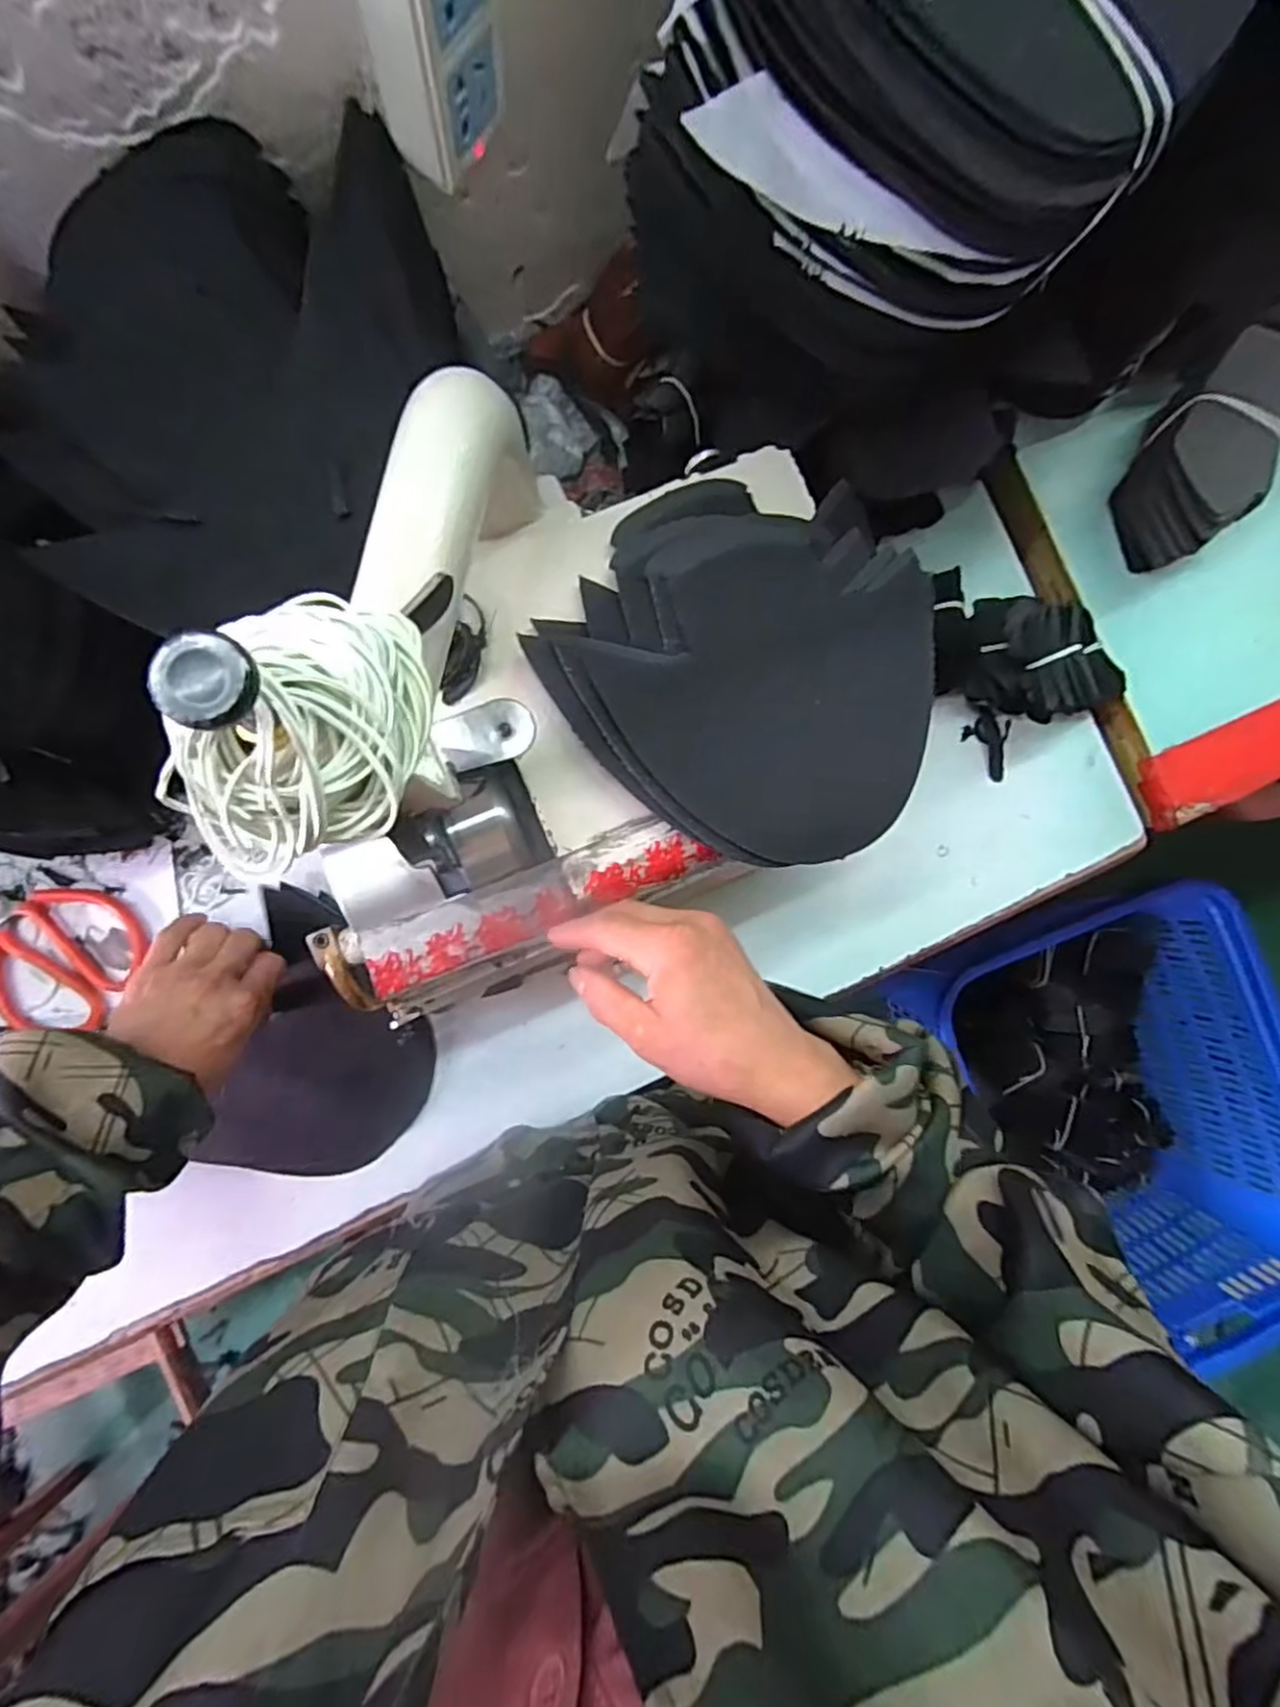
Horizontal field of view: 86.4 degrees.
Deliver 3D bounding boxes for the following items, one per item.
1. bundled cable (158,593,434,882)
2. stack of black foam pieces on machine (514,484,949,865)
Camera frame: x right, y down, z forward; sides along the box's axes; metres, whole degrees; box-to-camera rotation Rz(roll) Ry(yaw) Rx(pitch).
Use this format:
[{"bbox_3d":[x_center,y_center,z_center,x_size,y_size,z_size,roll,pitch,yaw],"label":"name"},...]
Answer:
[{"bbox_3d":[-0.095,-0.036,0.196,0.057,0.047,0.085,14,86,-5],"label":"bundled cable"},{"bbox_3d":[0.071,-0.111,0.389,0.213,0.020,0.206,38,85,-3],"label":"stack of black foam pieces on machine"}]

